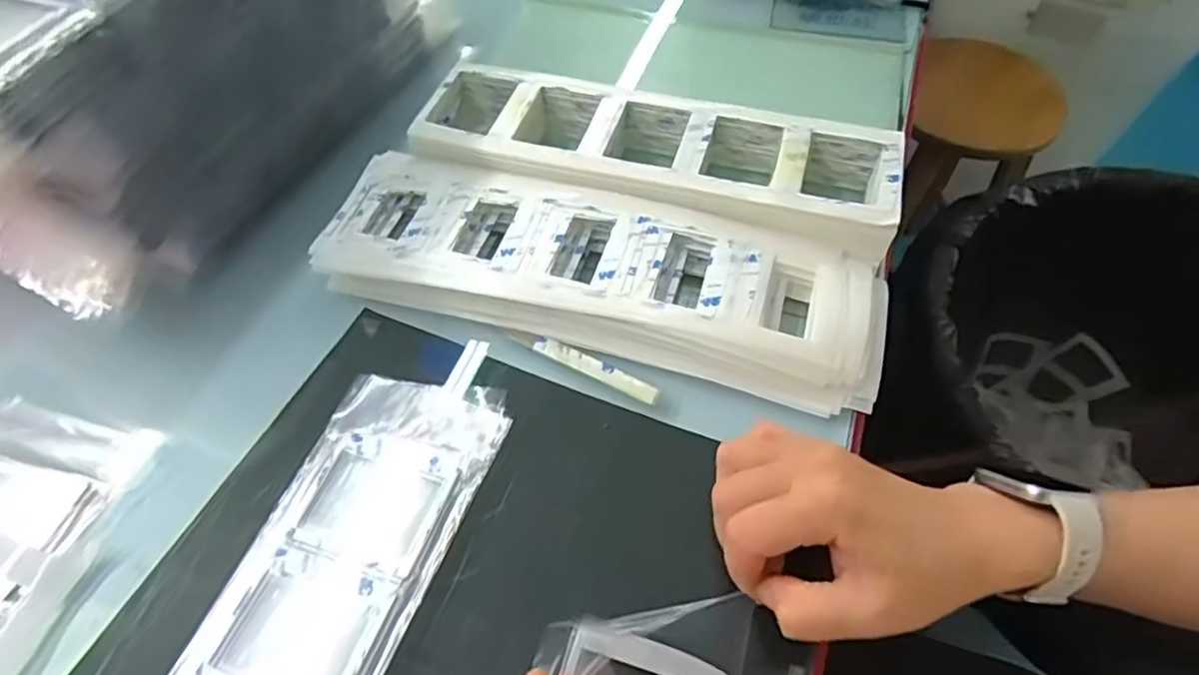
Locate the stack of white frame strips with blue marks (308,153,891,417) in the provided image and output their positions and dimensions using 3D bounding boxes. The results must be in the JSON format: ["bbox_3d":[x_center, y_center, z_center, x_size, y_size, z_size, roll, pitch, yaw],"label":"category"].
[{"bbox_3d":[-0.002,-0.041,0.396,0.333,0.028,0.102,13,56,10],"label":"stack of white frame strips with blue marks"}]

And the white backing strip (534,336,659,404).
[{"bbox_3d":[-0.003,0.017,0.374,0.078,0.004,0.011,24,77,18],"label":"white backing strip"}]

